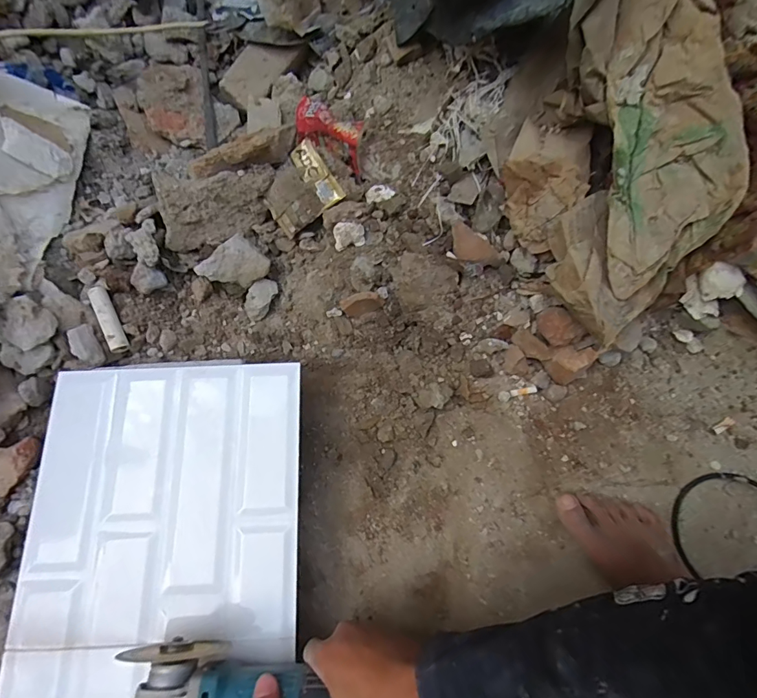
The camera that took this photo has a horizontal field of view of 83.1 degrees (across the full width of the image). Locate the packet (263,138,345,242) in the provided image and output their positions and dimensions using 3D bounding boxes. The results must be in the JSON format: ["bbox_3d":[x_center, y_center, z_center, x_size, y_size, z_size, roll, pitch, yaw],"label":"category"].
[{"bbox_3d":[-0.109,-0.213,0.576,0.109,0.010,0.084,-27,101,28],"label":"packet"}]

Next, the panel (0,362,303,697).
[{"bbox_3d":[-0.233,0.305,0.445,0.299,0.009,0.591,-3,72,-2],"label":"panel"}]

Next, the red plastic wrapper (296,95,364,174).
[{"bbox_3d":[-0.065,-0.287,0.566,0.106,0.049,0.041,33,76,8],"label":"red plastic wrapper"}]

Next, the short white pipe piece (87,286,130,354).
[{"bbox_3d":[-0.361,-0.039,0.573,0.023,0.023,0.093,-26,76,-8],"label":"short white pipe piece"}]

